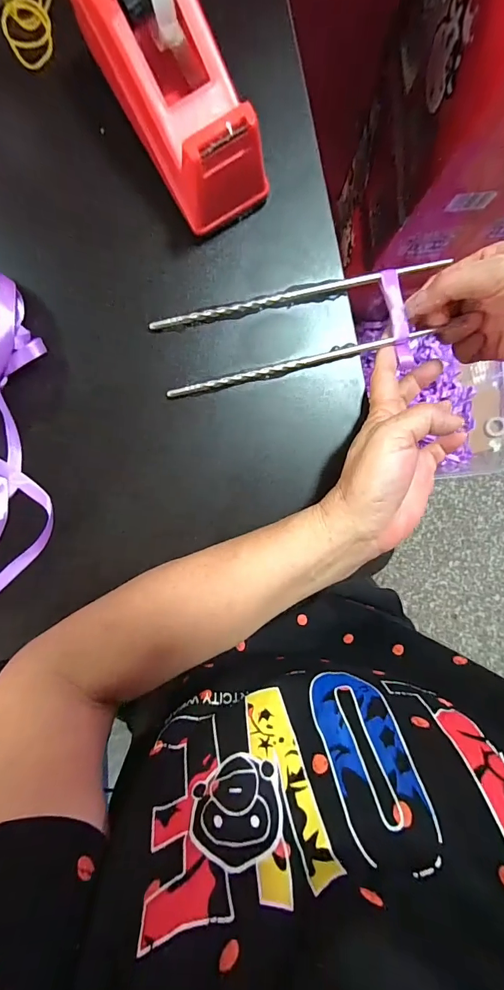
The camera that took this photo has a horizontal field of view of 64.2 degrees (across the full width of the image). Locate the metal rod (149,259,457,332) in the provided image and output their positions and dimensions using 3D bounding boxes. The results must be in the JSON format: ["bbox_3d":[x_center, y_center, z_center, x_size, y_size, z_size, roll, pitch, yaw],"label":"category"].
[{"bbox_3d":[0.033,-0.146,0.292,0.214,0.007,0.009,-12,93,0],"label":"metal rod"}]

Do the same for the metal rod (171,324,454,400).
[{"bbox_3d":[0.033,-0.097,0.296,0.191,0.010,0.007,-14,93,0],"label":"metal rod"}]

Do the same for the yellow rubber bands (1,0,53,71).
[{"bbox_3d":[-0.156,-0.331,0.279,0.033,0.009,0.062,-1,94,-1],"label":"yellow rubber bands"}]

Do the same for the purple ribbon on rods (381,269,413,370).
[{"bbox_3d":[0.107,-0.128,0.293,0.013,0.006,0.069,-16,99,-4],"label":"purple ribbon on rods"}]

